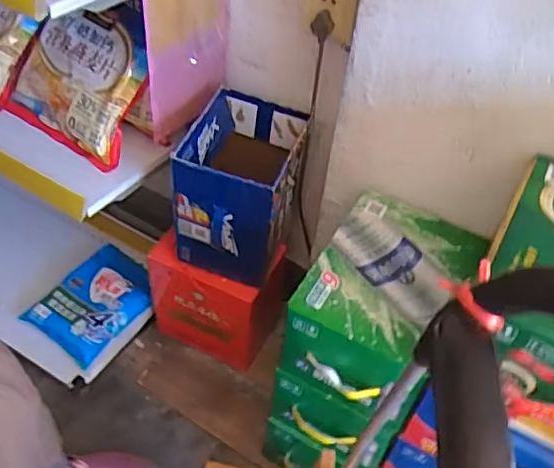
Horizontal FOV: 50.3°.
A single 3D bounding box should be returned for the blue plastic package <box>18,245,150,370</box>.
[{"bbox_3d":[-0.413,0.151,1.347,0.215,0.045,0.272,30,53,19],"label":"blue plastic package"}]

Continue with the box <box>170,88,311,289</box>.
[{"bbox_3d":[-0.071,-0.089,1.125,0.193,0.266,0.239,16,49,8],"label":"box"}]

